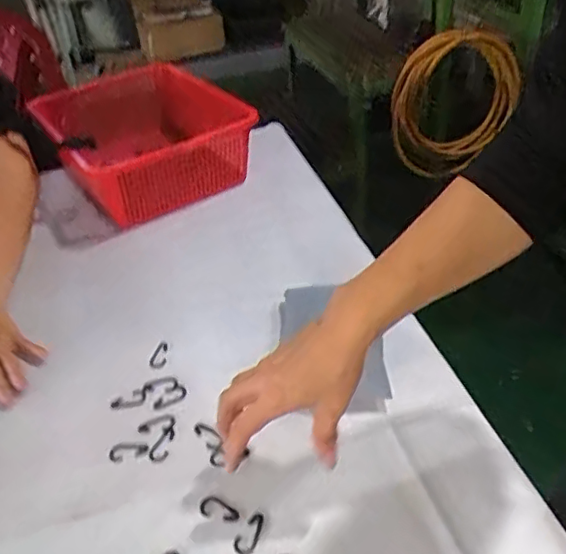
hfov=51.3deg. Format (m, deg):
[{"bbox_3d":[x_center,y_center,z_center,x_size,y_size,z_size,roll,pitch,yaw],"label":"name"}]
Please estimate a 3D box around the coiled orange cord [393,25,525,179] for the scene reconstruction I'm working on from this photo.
[{"bbox_3d":[0.449,-0.437,1.554,0.330,0.391,0.070,-4,39,3],"label":"coiled orange cord"}]

